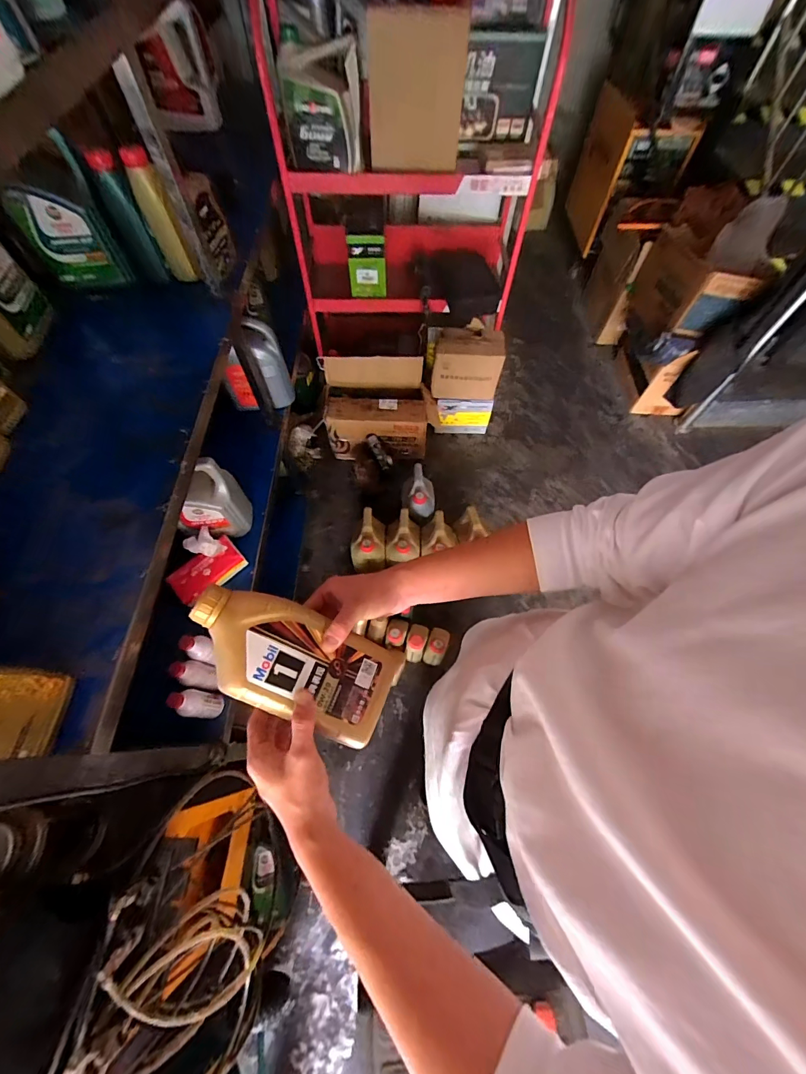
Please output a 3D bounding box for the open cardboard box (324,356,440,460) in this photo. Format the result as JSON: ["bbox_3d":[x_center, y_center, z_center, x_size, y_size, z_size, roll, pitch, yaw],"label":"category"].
[{"bbox_3d":[-0.091,-0.560,1.725,0.496,0.324,0.271,2,63,0],"label":"open cardboard box"}]

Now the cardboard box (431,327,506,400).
[{"bbox_3d":[0.272,-0.746,1.668,0.301,0.242,0.182,-3,63,-2],"label":"cardboard box"}]

